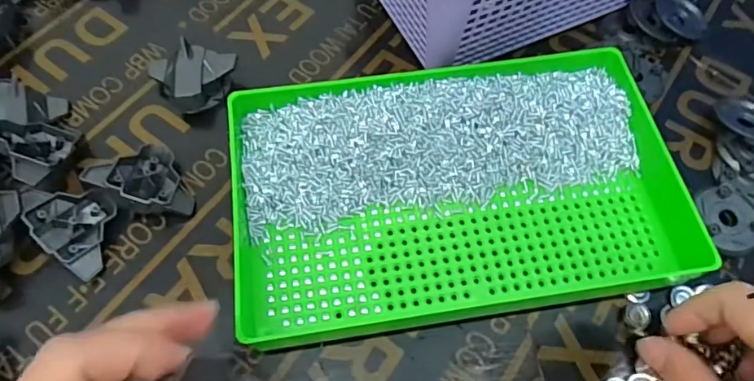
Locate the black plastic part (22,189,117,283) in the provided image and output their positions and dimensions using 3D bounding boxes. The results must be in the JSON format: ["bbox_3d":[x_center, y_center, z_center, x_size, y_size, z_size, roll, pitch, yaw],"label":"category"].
[{"bbox_3d":[-0.178,0.024,0.295,0.044,0.017,0.051,12,55,-35],"label":"black plastic part"}]

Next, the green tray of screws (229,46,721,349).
[{"bbox_3d":[0.042,-0.003,0.302,0.240,0.040,0.149,-7,63,-4],"label":"green tray of screws"}]

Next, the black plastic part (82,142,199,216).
[{"bbox_3d":[-0.134,-0.010,0.309,0.052,0.031,0.041,14,64,7],"label":"black plastic part"}]

